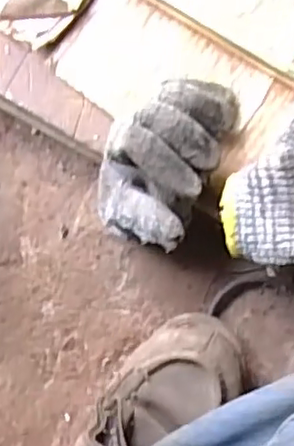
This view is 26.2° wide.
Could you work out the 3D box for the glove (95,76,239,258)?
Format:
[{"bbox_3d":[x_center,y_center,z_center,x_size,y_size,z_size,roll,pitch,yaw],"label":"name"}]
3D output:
[{"bbox_3d":[0.015,-0.057,0.490,0.086,0.050,0.151,31,83,-8],"label":"glove"}]

